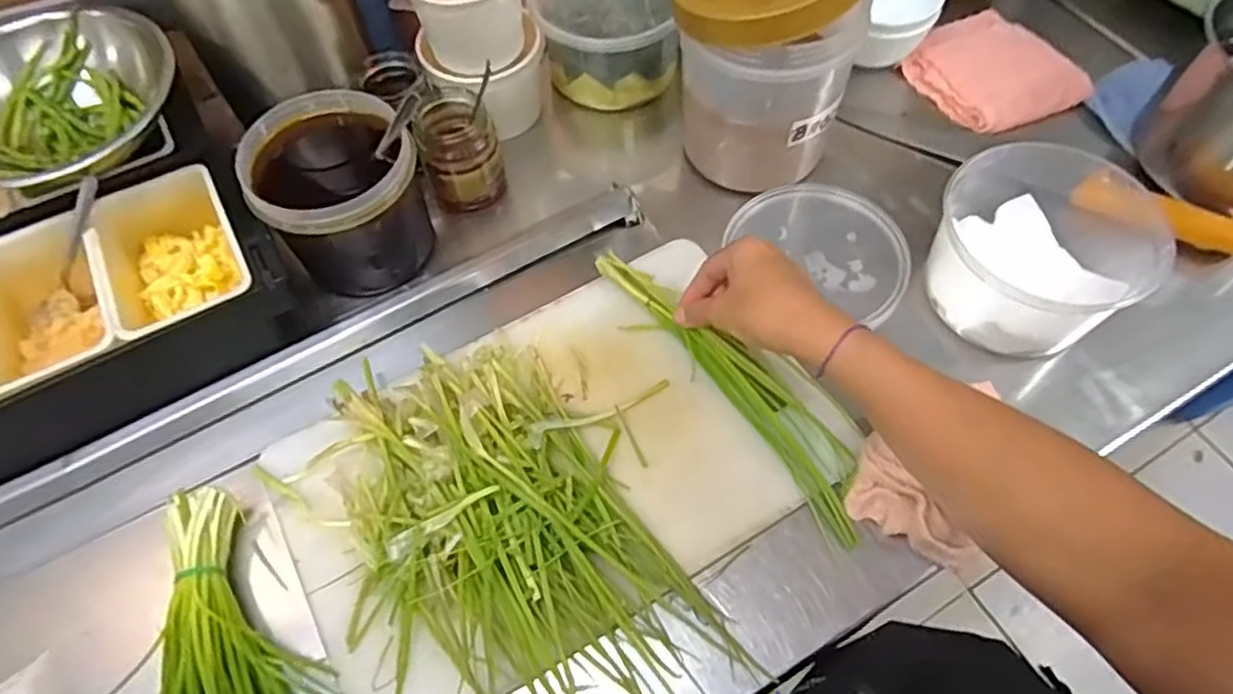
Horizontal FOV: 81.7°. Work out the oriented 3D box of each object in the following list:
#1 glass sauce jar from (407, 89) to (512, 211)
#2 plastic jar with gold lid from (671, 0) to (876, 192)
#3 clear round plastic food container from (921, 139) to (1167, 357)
[{"bbox_3d":[-0.133,-0.167,0.612,0.064,0.088,0.055,-18,64,-9],"label":"glass sauce jar"},{"bbox_3d":[0.118,-0.233,0.571,0.132,0.187,0.117,24,65,13],"label":"plastic jar with gold lid"},{"bbox_3d":[0.312,-0.064,0.526,0.134,0.082,0.126,0,62,0],"label":"clear round plastic food container"}]

